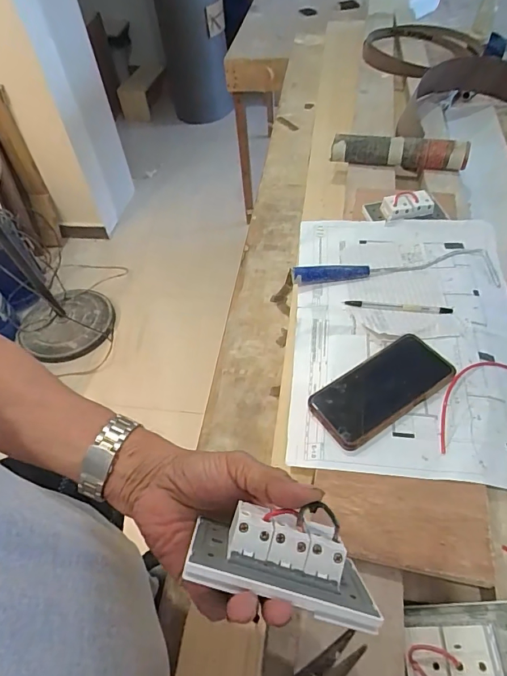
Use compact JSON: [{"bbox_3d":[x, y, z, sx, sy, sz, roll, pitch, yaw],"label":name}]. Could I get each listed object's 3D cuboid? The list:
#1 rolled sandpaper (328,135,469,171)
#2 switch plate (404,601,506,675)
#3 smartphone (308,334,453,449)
[{"bbox_3d":[0.287,-0.367,0.847,0.258,0.044,0.051,11,52,14],"label":"rolled sandpaper"},{"bbox_3d":[0.173,0.263,0.355,0.102,0.037,0.079,-21,42,26],"label":"switch plate"},{"bbox_3d":[0.150,0.059,0.496,0.167,0.012,0.076,-29,54,-18],"label":"smartphone"}]

